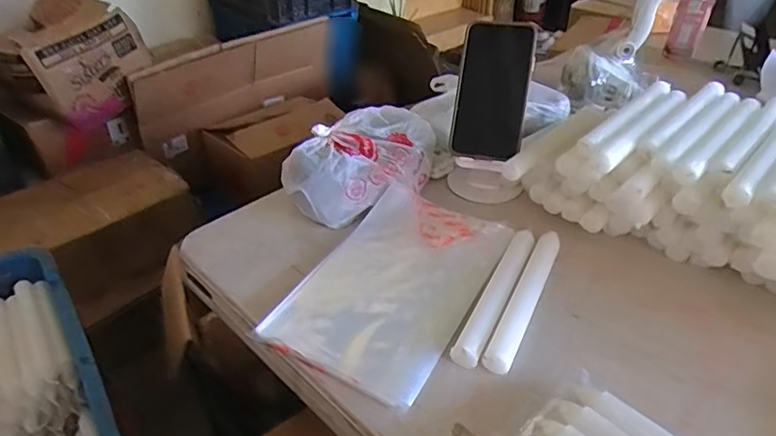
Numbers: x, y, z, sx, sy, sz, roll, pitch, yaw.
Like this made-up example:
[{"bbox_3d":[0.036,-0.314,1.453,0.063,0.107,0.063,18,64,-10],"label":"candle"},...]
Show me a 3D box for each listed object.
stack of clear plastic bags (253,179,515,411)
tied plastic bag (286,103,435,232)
[{"bbox_3d":[0.008,0.054,0.530,0.158,0.015,0.247,17,40,24],"label":"stack of clear plastic bags"},{"bbox_3d":[-0.032,-0.068,0.645,0.125,0.070,0.173,23,42,29],"label":"tied plastic bag"}]

